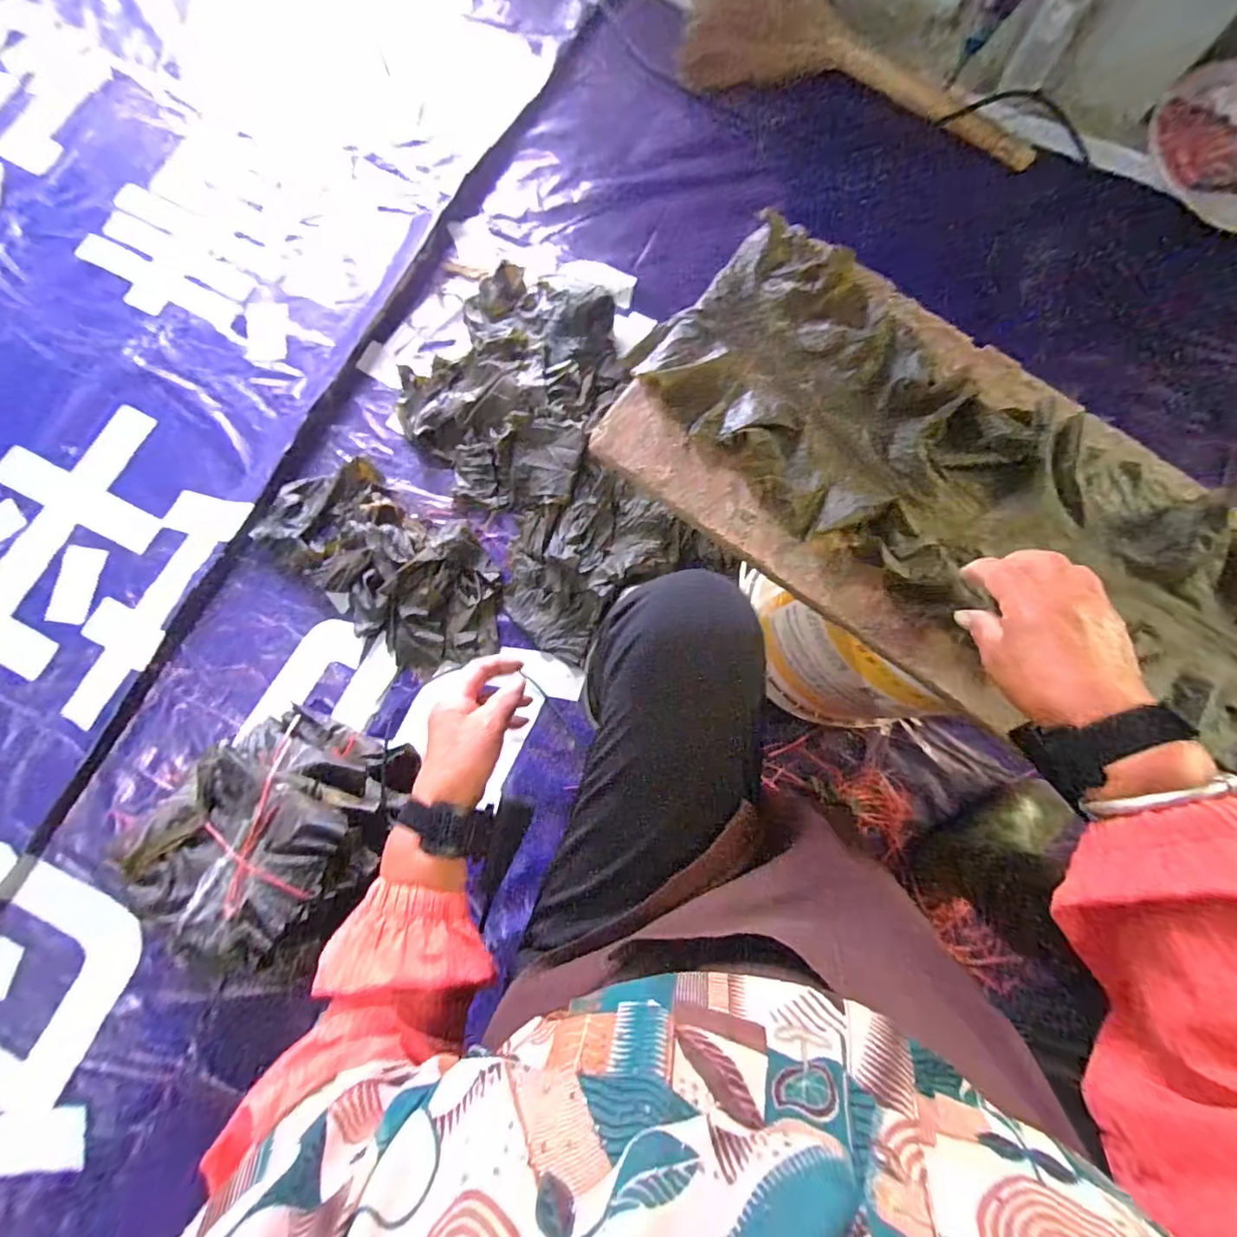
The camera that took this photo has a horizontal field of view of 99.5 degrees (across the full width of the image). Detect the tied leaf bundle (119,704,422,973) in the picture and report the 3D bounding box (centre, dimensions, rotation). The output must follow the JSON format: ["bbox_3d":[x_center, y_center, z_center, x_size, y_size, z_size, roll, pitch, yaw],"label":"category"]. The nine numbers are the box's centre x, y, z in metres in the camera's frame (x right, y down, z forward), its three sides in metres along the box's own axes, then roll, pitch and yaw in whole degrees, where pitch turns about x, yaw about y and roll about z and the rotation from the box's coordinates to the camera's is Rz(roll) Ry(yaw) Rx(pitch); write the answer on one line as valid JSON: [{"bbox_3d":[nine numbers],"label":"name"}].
[{"bbox_3d":[-0.437,0.266,0.690,0.258,0.173,0.244,23,80,2],"label":"tied leaf bundle"}]

